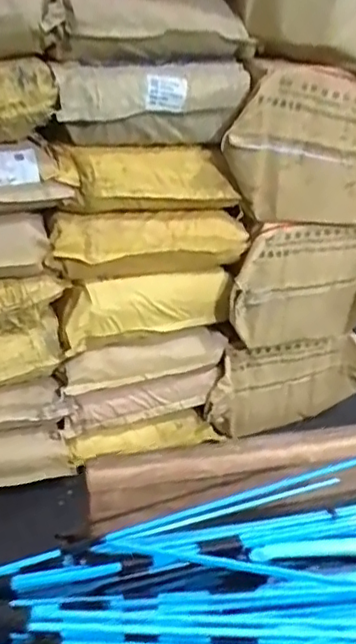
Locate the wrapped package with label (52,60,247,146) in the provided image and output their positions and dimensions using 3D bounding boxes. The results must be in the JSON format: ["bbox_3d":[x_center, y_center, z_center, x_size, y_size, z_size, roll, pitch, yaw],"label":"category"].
[{"bbox_3d":[-0.053,-0.441,1.214,0.374,0.156,0.115,-5,31,-17],"label":"wrapped package with label"}]

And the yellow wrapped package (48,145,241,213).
[{"bbox_3d":[-0.065,-0.295,1.266,0.369,0.134,0.111,-4,30,-16],"label":"yellow wrapped package"}]

